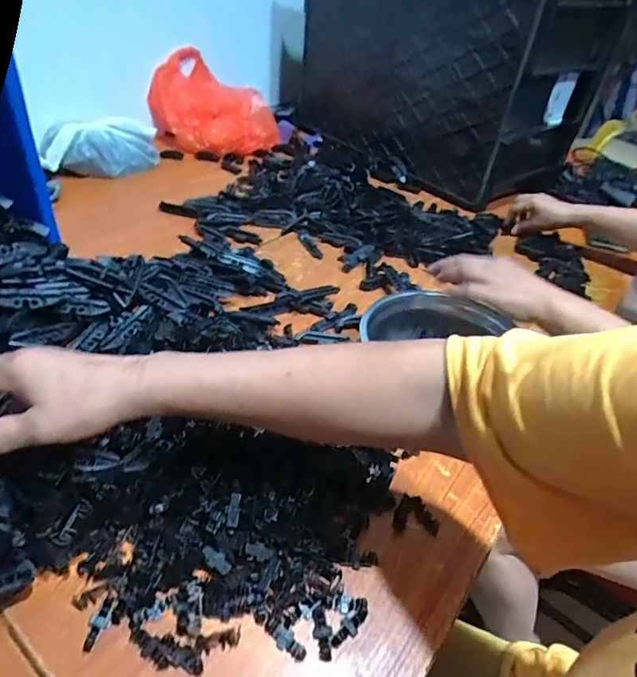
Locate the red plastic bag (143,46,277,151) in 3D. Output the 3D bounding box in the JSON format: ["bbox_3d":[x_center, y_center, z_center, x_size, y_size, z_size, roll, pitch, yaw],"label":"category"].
[{"bbox_3d":[-0.239,-0.560,1.114,0.286,0.155,0.284,-1,40,-10],"label":"red plastic bag"}]

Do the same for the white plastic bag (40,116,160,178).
[{"bbox_3d":[-0.414,-0.369,0.927,0.226,0.079,0.098,-22,48,-33],"label":"white plastic bag"}]

